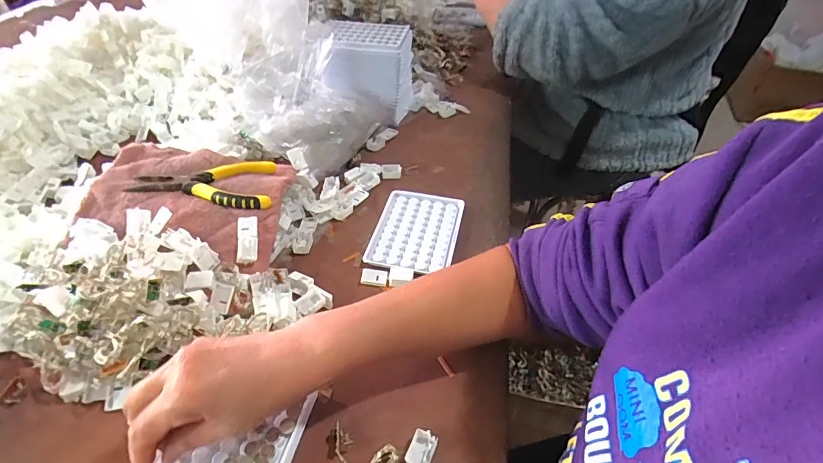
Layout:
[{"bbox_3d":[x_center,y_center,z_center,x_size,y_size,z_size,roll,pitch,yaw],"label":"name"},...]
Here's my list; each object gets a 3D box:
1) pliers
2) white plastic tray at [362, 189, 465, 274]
[{"bbox_3d":[-0.236,-0.053,0.499,0.146,0.020,0.093,-6,43,-9],"label":"pliers"},{"bbox_3d":[0.007,-0.002,0.512,0.094,0.009,0.126,11,43,8],"label":"white plastic tray"}]

